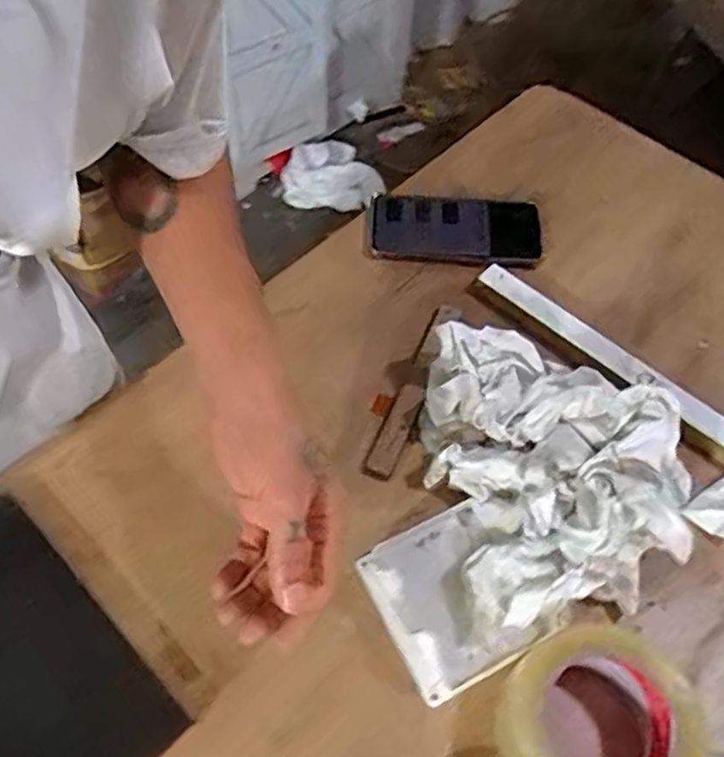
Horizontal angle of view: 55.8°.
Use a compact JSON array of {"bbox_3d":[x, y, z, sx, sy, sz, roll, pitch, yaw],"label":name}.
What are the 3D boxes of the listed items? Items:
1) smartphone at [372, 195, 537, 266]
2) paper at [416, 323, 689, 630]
[{"bbox_3d":[0.090,-0.143,0.656,0.164,0.015,0.083,1,57,-2],"label":"smartphone"},{"bbox_3d":[0.133,0.047,0.491,0.155,0.098,0.221,-9,58,-8],"label":"paper"}]

